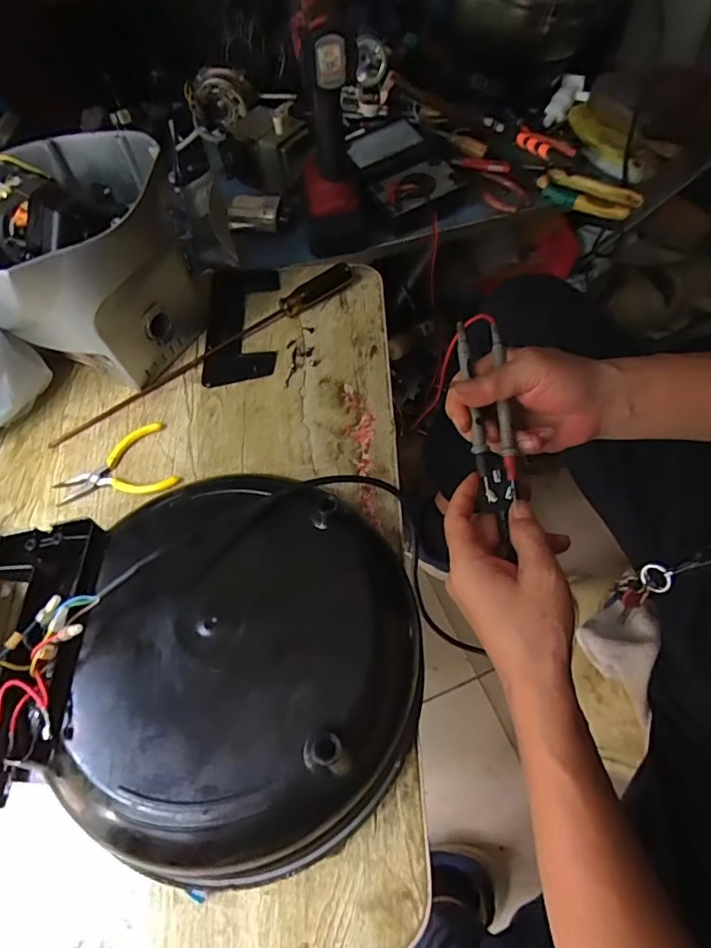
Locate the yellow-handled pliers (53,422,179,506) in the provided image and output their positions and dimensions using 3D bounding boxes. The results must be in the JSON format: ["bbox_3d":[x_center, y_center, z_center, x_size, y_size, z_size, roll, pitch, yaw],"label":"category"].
[{"bbox_3d":[-0.247,0.001,0.546,0.118,0.009,0.078,-24,64,-10],"label":"yellow-handled pliers"}]

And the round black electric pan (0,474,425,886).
[{"bbox_3d":[-0.119,0.136,0.428,0.343,0.096,0.296,-6,62,-1],"label":"round black electric pan"}]

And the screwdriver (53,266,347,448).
[{"bbox_3d":[-0.163,-0.145,0.607,0.384,0.028,0.028,-36,67,-16],"label":"screwdriver"}]

